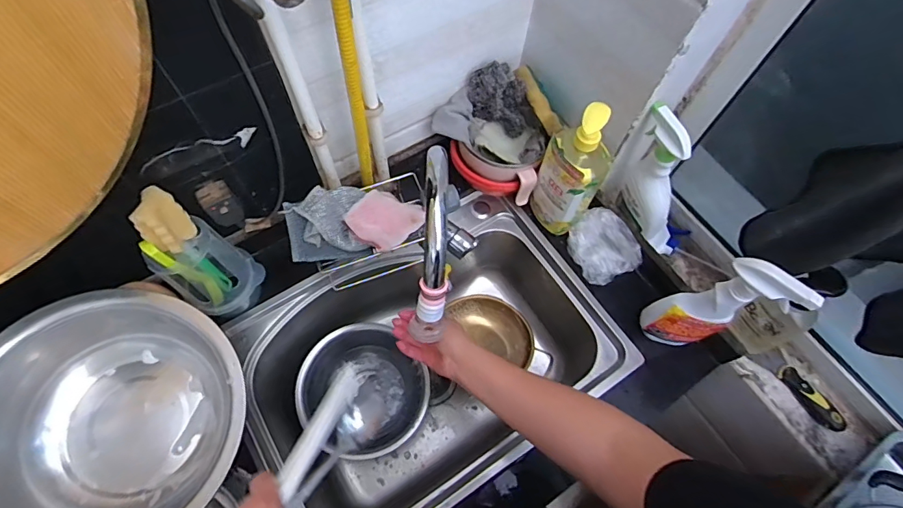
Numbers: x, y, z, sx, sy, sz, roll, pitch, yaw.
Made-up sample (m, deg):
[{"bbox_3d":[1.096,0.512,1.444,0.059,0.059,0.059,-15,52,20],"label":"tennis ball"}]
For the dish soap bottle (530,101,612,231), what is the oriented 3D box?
[{"bbox_3d":[0.191,-0.132,0.716,0.095,0.263,0.076,38,70,14],"label":"dish soap bottle"}]

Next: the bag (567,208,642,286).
[{"bbox_3d":[0.261,-0.015,0.789,0.090,0.062,0.119,-25,69,-13],"label":"bag"}]

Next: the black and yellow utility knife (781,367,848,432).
[{"bbox_3d":[0.566,0.226,0.712,0.018,0.034,0.107,-14,63,-42],"label":"black and yellow utility knife"}]

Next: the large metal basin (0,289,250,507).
[{"bbox_3d":[-0.376,0.192,0.518,0.277,0.128,0.273,1,66,-2],"label":"large metal basin"}]

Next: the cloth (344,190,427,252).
[{"bbox_3d":[-0.095,-0.051,0.641,0.096,0.015,0.086,-38,73,-17],"label":"cloth"}]

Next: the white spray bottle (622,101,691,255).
[{"bbox_3d":[0.322,-0.105,0.726,0.050,0.279,0.101,-38,50,-17],"label":"white spray bottle"}]

